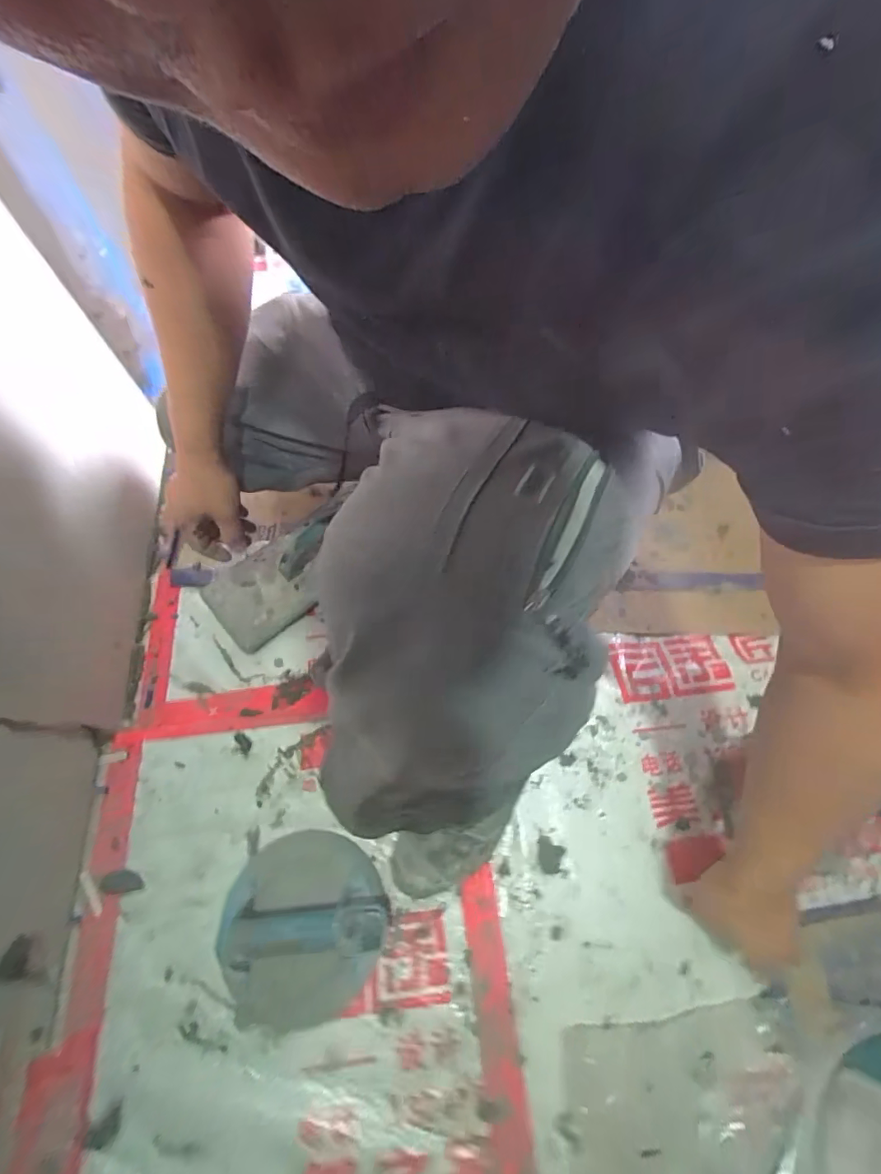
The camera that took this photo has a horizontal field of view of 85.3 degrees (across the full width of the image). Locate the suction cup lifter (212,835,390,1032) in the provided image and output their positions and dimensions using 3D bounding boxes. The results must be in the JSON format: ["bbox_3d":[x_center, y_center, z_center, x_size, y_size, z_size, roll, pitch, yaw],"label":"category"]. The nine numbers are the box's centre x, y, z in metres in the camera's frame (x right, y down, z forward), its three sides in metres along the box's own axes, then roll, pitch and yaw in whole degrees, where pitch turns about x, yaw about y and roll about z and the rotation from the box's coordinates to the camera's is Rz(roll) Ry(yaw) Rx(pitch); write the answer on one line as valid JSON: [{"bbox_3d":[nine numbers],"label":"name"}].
[{"bbox_3d":[-0.159,0.394,0.540,0.181,0.084,0.199,2,64,3],"label":"suction cup lifter"}]

